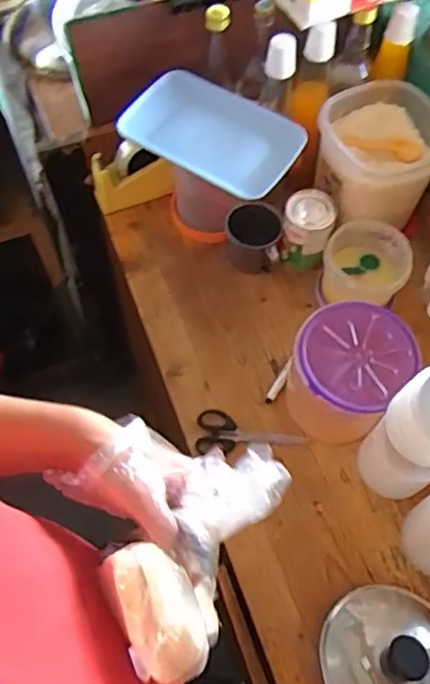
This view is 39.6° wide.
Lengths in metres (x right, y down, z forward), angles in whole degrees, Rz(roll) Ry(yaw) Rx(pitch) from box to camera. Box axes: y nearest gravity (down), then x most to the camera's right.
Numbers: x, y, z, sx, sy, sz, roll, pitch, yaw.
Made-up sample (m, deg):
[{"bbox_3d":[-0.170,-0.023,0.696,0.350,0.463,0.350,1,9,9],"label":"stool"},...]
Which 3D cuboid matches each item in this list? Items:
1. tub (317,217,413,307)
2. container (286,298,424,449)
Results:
[{"bbox_3d":[0.217,-0.100,0.872,0.119,0.084,0.135,4,62,3],"label":"tub"},{"bbox_3d":[0.164,0.045,0.765,0.126,0.145,0.134,0,62,1],"label":"container"}]

